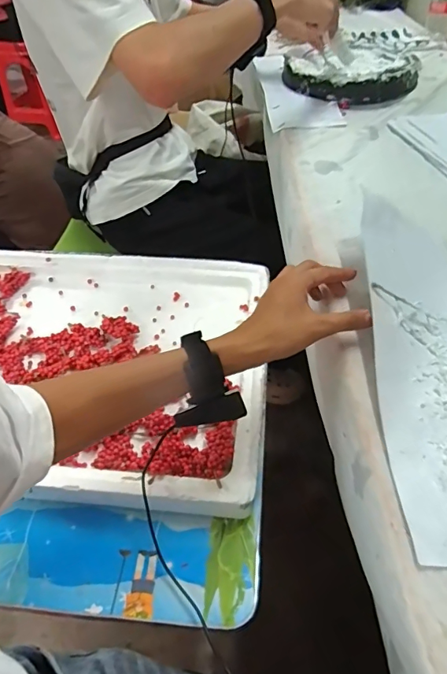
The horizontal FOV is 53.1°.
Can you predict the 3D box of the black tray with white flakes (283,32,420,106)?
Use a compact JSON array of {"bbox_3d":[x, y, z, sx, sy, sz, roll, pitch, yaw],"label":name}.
[{"bbox_3d":[0.289,-0.576,0.955,0.246,0.048,0.266,33,56,29],"label":"black tray with white flakes"}]

